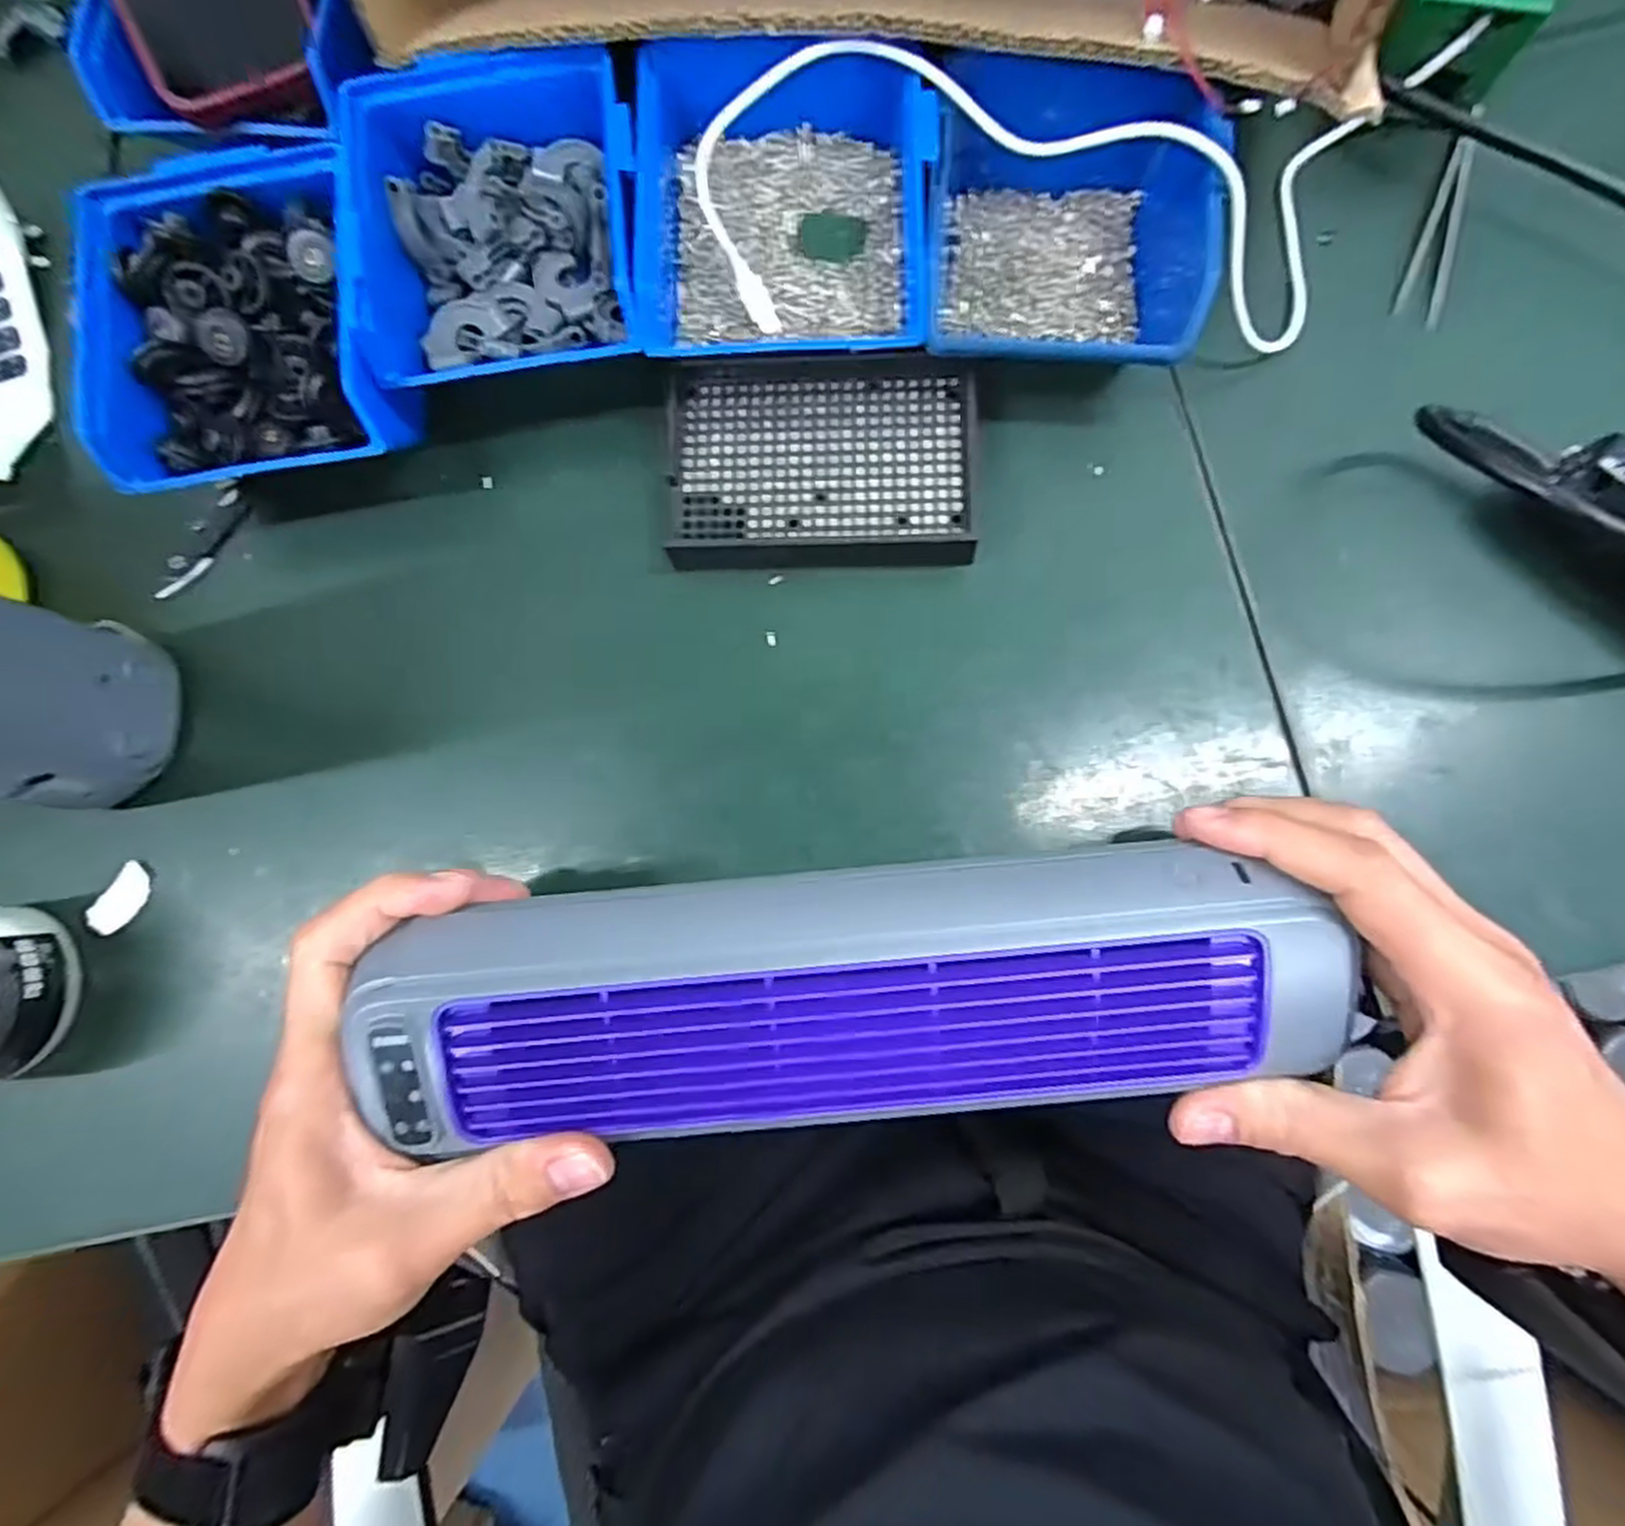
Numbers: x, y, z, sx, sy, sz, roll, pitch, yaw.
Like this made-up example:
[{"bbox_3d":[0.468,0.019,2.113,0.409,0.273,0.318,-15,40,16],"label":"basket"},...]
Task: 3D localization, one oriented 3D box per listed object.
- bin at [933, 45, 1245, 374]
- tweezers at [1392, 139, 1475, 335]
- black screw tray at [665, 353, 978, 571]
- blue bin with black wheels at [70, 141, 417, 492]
[{"bbox_3d":[0.106,-0.230,0.327,0.113,0.055,0.131,6,81,5],"label":"bin"},{"bbox_3d":[0.285,-0.244,0.349,0.018,0.004,0.093,14,82,6],"label":"tweezers"},{"bbox_3d":[0.004,-0.135,0.341,0.132,0.012,0.097,0,81,4],"label":"black screw tray"},{"bbox_3d":[-0.245,-0.189,0.342,0.122,0.060,0.138,-12,80,2],"label":"blue bin with black wheels"}]

